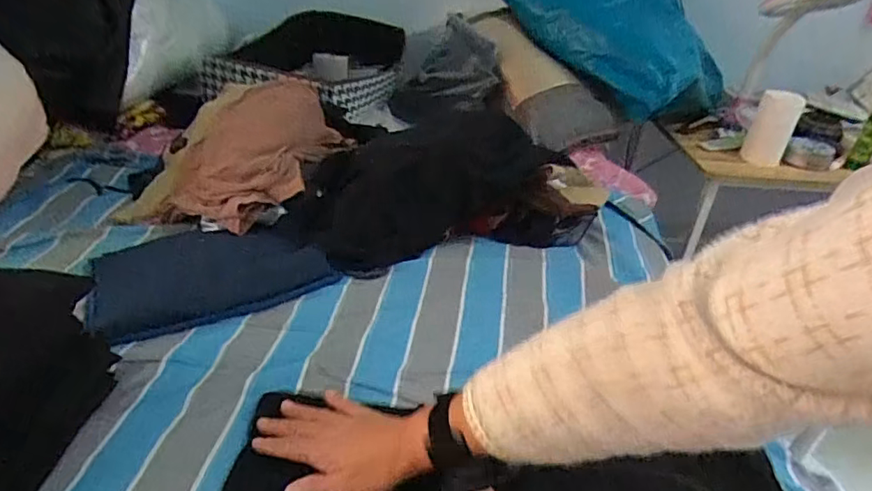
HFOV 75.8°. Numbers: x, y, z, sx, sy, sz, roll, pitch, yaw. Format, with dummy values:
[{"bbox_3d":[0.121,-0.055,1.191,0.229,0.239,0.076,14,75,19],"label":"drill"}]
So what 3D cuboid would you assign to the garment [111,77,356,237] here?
[{"bbox_3d":[-0.297,-0.151,0.881,0.265,0.147,0.298,13,34,12],"label":"garment"}]

